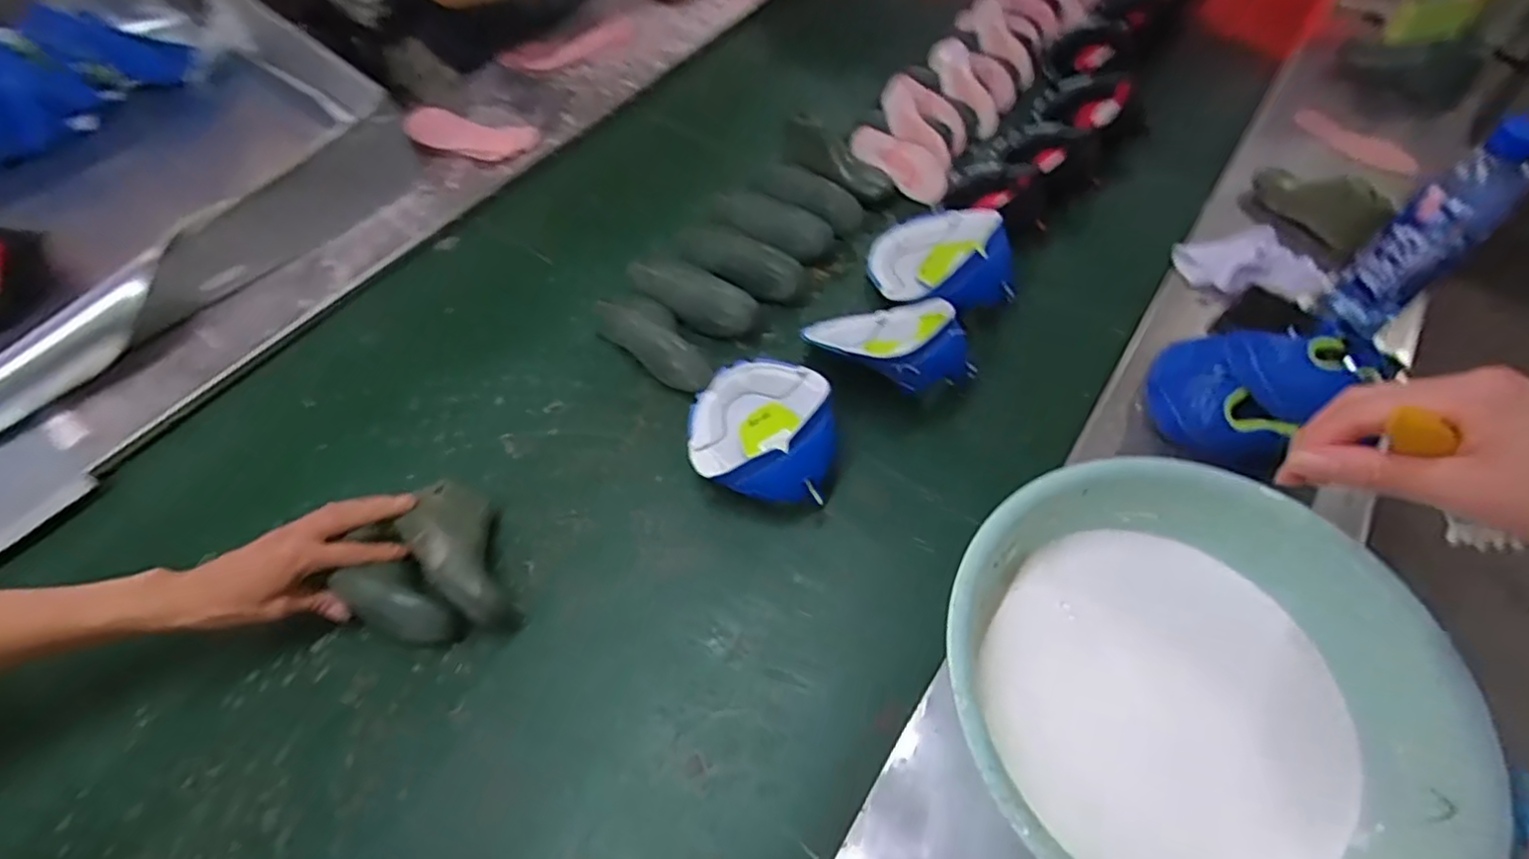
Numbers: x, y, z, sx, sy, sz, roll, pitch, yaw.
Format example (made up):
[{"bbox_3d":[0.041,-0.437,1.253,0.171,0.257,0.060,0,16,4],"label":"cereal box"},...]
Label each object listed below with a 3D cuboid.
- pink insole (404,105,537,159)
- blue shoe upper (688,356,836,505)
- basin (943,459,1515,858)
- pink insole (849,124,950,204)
[{"bbox_3d":[-0.396,-0.396,0.894,0.165,0.009,0.080,13,57,-3],"label":"pink insole"},{"bbox_3d":[-0.006,-0.007,0.657,0.133,0.080,0.162,-4,58,-3],"label":"blue shoe upper"},{"bbox_3d":[0.270,0.174,0.453,0.293,0.119,0.297,0,58,0],"label":"basin"},{"bbox_3d":[0.177,-0.349,0.880,0.138,0.058,0.017,24,44,-1],"label":"pink insole"}]

